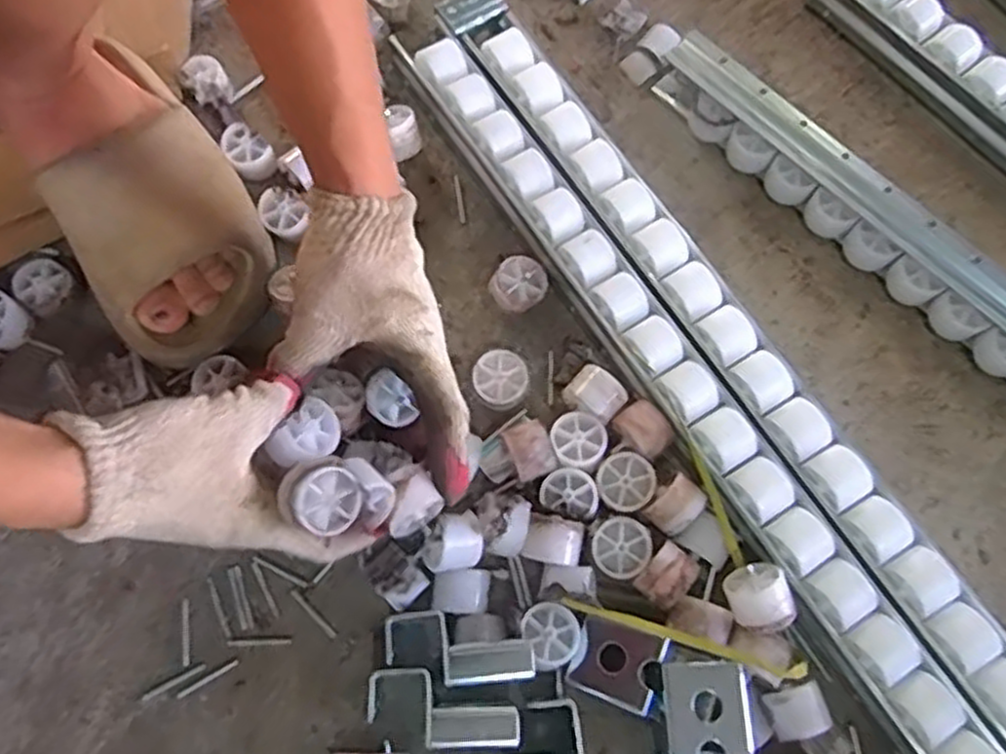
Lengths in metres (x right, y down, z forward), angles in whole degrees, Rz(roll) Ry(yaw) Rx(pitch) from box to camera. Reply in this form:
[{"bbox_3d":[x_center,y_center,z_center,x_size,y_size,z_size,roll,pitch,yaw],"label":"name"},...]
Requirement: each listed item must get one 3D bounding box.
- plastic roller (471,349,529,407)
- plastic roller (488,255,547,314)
[{"bbox_3d":[-0.002,0.003,0.489,0.034,0.024,0.035,0,71,-1],"label":"plastic roller"},{"bbox_3d":[0.011,-0.059,0.508,0.034,0.028,0.033,0,71,-1],"label":"plastic roller"}]

